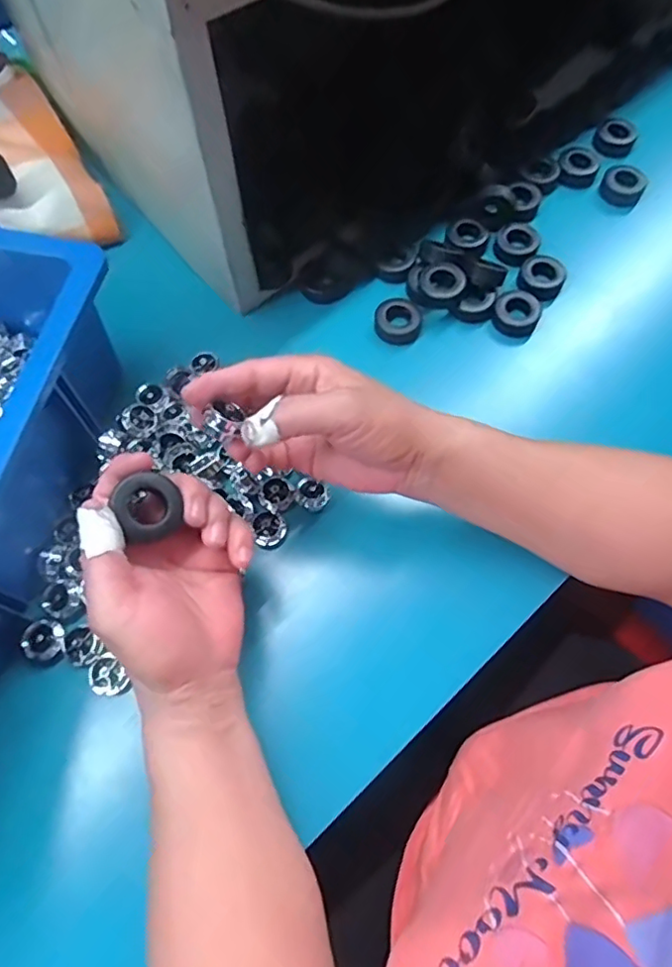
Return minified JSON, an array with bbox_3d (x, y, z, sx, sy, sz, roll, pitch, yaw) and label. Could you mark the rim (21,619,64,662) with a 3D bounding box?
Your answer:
[{"bbox_3d":[-0.188,0.099,0.368,0.023,0.014,0.024,-3,96,-33],"label":"rim"}]

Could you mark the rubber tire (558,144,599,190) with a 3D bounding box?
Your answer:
[{"bbox_3d":[0.223,-0.293,0.534,0.034,0.013,0.041,16,69,5],"label":"rubber tire"}]

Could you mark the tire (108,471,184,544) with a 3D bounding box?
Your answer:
[{"bbox_3d":[-0.102,0.013,0.310,0.030,0.013,0.032,-11,85,-31],"label":"tire"}]

